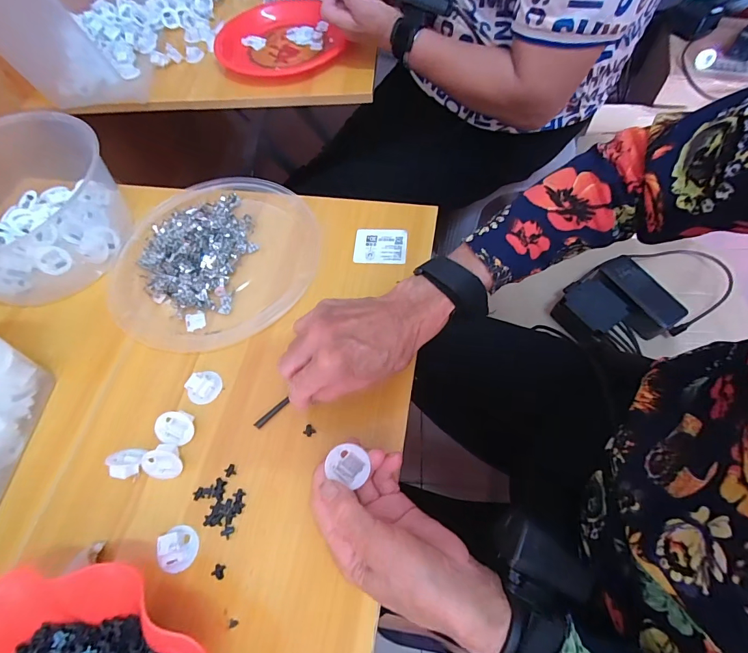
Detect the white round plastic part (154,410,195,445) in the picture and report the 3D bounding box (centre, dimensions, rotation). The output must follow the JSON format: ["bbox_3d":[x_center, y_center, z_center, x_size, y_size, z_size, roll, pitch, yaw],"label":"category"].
[{"bbox_3d":[-0.176,0.090,0.340,0.031,0.010,0.030,-7,96,-10],"label":"white round plastic part"}]

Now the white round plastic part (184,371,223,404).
[{"bbox_3d":[-0.161,0.056,0.361,0.031,0.013,0.027,-38,66,-15],"label":"white round plastic part"}]

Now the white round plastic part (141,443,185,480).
[{"bbox_3d":[-0.181,0.114,0.326,0.033,0.021,0.027,4,62,6],"label":"white round plastic part"}]

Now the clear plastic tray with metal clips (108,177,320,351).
[{"bbox_3d":[-0.183,-0.083,0.447,0.228,0.032,0.232,-4,62,2],"label":"clear plastic tray with metal clips"}]

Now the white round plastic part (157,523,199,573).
[{"bbox_3d":[-0.153,0.173,0.299,0.027,0.014,0.032,-8,61,0],"label":"white round plastic part"}]

